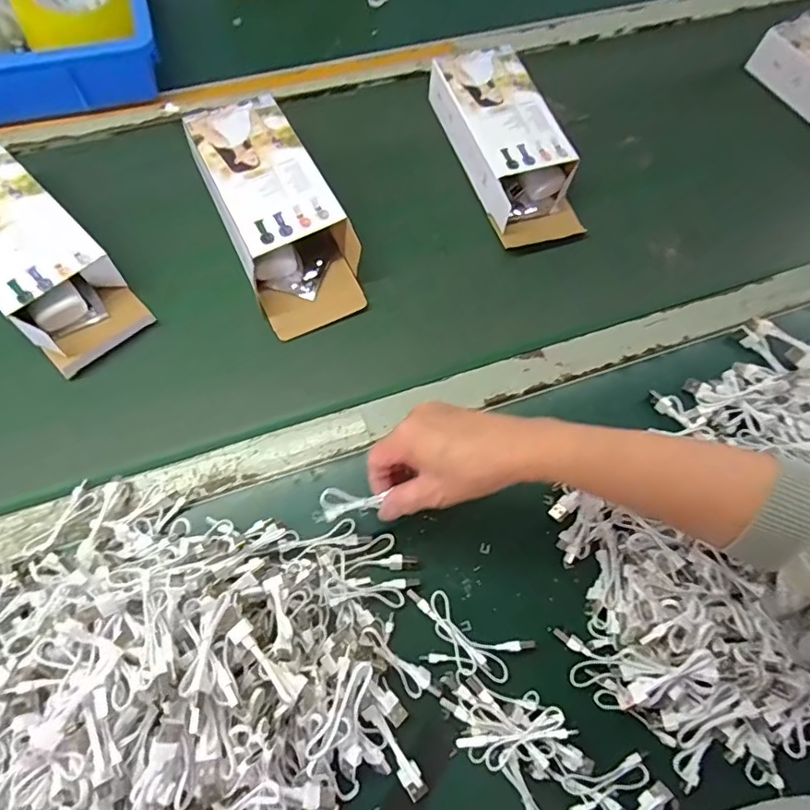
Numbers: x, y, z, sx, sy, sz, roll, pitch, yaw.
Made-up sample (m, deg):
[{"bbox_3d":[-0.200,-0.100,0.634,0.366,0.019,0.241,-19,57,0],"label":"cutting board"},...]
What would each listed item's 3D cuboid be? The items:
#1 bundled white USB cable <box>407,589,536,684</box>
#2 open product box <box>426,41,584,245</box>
[{"bbox_3d":[0.045,0.180,0.419,0.101,0.012,0.043,26,71,7],"label":"bundled white USB cable"},{"bbox_3d":[0.115,-0.291,0.600,0.097,0.054,0.237,-18,71,-8],"label":"open product box"}]

